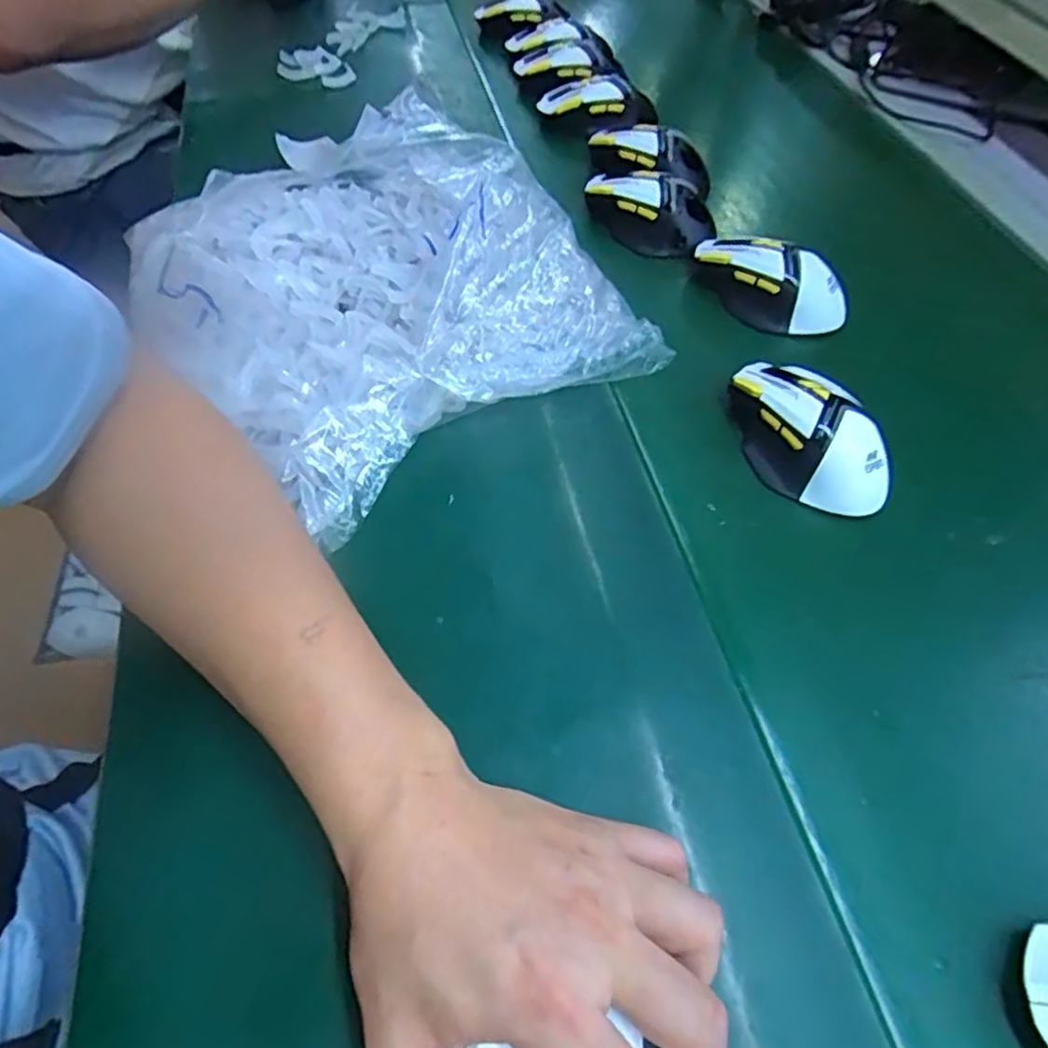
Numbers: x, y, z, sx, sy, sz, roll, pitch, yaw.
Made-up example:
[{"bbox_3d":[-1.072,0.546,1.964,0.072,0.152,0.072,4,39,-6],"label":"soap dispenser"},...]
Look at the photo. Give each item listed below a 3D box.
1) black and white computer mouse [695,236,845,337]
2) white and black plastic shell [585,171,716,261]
[{"bbox_3d":[0.182,-0.180,0.502,0.118,0.045,0.059,27,59,16],"label":"black and white computer mouse"},{"bbox_3d":[0.104,-0.260,0.550,0.110,0.049,0.059,36,62,22],"label":"white and black plastic shell"}]

